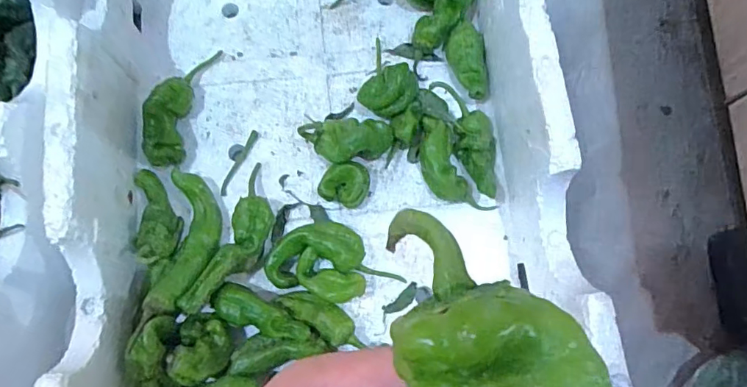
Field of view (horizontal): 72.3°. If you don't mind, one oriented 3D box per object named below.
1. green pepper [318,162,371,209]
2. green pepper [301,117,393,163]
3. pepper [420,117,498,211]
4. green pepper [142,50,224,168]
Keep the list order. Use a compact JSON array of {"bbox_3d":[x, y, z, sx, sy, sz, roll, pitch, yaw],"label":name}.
[{"bbox_3d":[-0.030,-0.009,0.544,0.049,0.037,0.041,13,76,1],"label":"green pepper"},{"bbox_3d":[-0.028,-0.054,0.550,0.093,0.046,0.049,-7,76,-4],"label":"green pepper"},{"bbox_3d":[0.081,-0.028,0.549,0.051,0.028,0.115,-24,78,-8],"label":"pepper"},{"bbox_3d":[-0.213,-0.099,0.555,0.041,0.040,0.147,14,76,2],"label":"green pepper"}]

